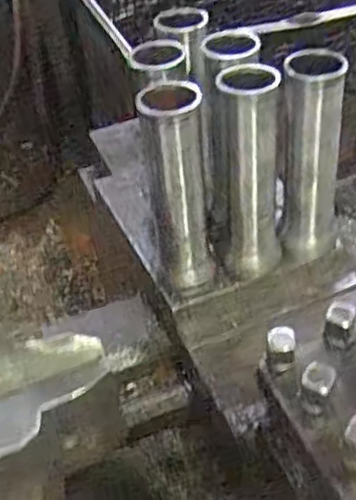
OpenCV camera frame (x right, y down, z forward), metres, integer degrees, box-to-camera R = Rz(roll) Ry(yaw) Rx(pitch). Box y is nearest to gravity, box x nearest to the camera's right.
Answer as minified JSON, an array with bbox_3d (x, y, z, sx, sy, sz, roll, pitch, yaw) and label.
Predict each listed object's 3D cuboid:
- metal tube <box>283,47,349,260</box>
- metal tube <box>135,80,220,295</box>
[{"bbox_3d":[0.124,-0.082,0.642,0.056,0.191,0.057,7,44,12],"label":"metal tube"},{"bbox_3d":[0.002,-0.048,0.616,0.054,0.193,0.060,-7,43,-3],"label":"metal tube"}]

